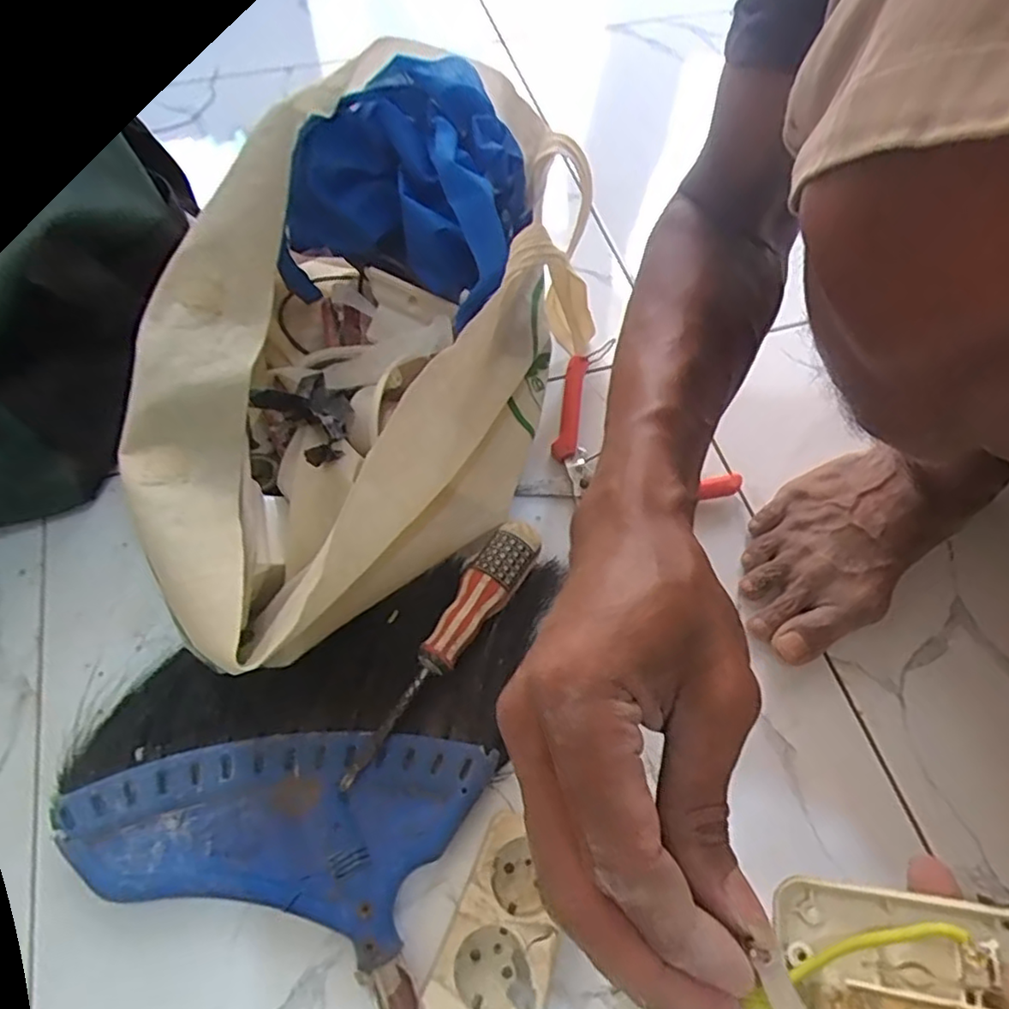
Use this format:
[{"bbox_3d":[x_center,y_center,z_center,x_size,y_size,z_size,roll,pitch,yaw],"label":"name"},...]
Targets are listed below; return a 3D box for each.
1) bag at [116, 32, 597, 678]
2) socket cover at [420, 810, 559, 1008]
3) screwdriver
[{"bbox_3d":[-0.091,-0.096,0.421,0.220,0.185,0.382,21,63,8],"label":"bag"},{"bbox_3d":[0.000,0.230,0.348,0.056,0.033,0.101,21,62,8],"label":"socket cover"},{"bbox_3d":[-0.037,0.089,0.407,0.032,0.027,0.188,30,64,13],"label":"screwdriver"}]

